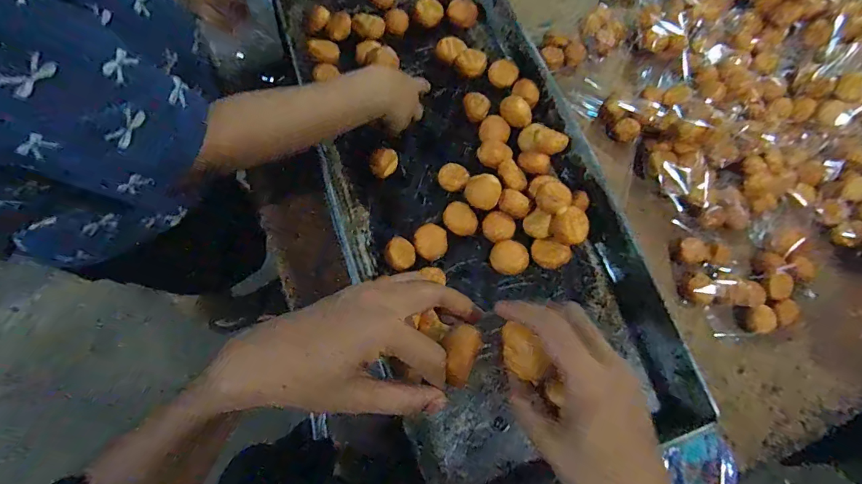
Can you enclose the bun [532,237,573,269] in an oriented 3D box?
[{"bbox_3d":[0.169,0.017,0.608,0.054,0.022,0.039,23,70,6],"label":"bun"}]

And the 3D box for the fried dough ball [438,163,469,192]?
[{"bbox_3d":[0.033,-0.094,0.652,0.043,0.032,0.037,8,69,0],"label":"fried dough ball"}]

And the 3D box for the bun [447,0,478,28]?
[{"bbox_3d":[0.054,-0.390,0.733,0.050,0.026,0.039,9,69,0],"label":"bun"}]

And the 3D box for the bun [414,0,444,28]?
[{"bbox_3d":[-0.003,-0.390,0.733,0.046,0.033,0.036,6,69,-1],"label":"bun"}]

